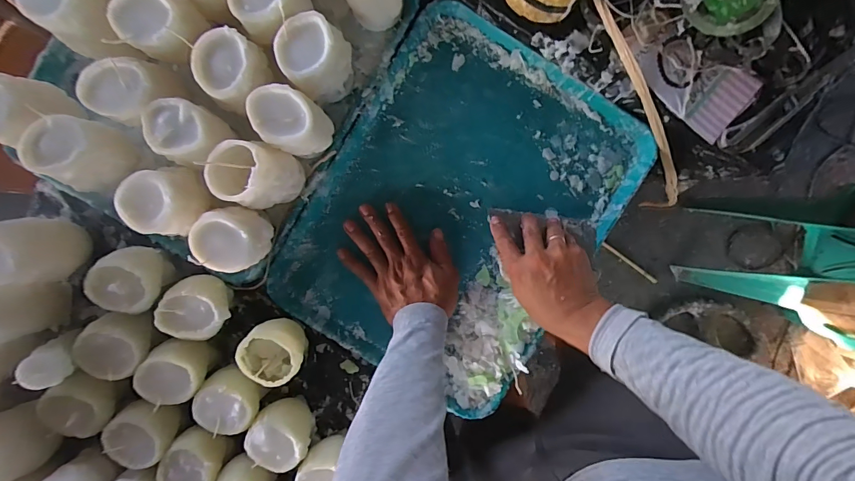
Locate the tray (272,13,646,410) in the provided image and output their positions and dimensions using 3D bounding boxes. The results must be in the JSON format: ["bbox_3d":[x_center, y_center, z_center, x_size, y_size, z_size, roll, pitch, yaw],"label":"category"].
[{"bbox_3d":[0.040,-0.035,0.513,0.341,0.038,0.427,32,92,-4],"label":"tray"}]

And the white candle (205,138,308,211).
[{"bbox_3d":[-0.195,-0.073,0.453,0.076,0.101,0.069,-3,94,-2],"label":"white candle"}]

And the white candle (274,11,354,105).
[{"bbox_3d":[-0.120,-0.202,0.445,0.079,0.086,0.066,-38,95,1],"label":"white candle"}]

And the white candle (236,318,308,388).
[{"bbox_3d":[-0.187,0.133,0.498,0.073,0.067,0.069,0,94,-2],"label":"white candle"}]

